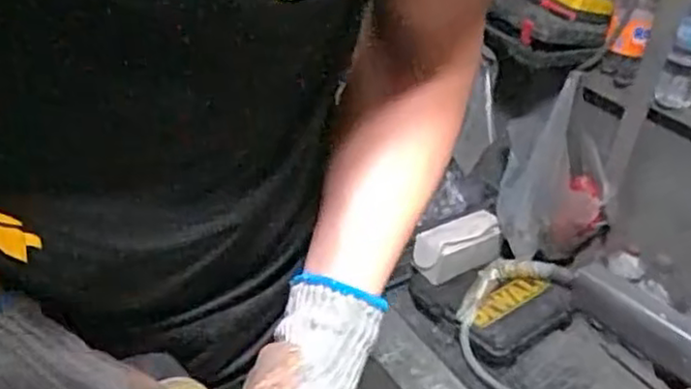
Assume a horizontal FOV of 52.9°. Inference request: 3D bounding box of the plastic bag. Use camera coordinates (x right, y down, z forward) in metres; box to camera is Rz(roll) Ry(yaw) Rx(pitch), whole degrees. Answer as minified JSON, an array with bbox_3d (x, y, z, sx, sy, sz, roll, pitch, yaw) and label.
[{"bbox_3d":[0.454,-0.032,1.519,0.242,0.334,0.135,18,35,18],"label":"plastic bag"}]

